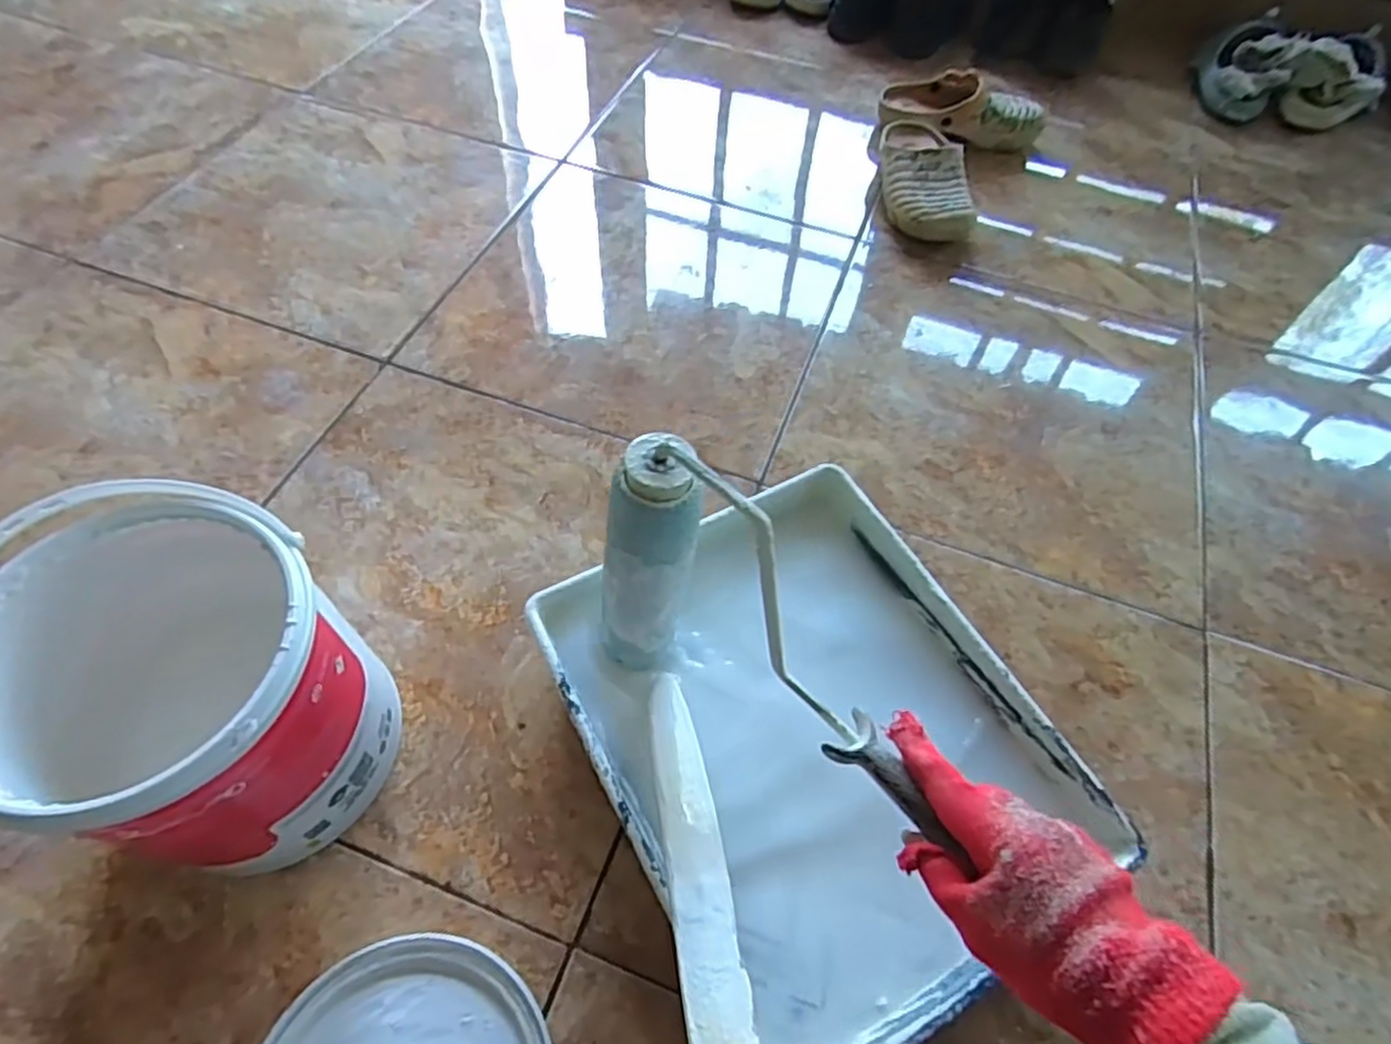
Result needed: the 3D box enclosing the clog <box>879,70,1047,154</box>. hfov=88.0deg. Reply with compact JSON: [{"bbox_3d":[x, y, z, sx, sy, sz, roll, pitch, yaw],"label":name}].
[{"bbox_3d":[0.366,-0.558,0.991,0.222,0.074,0.097,13,57,5],"label":"clog"}]

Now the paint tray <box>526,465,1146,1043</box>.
[{"bbox_3d":[0.082,0.149,0.514,0.281,0.074,0.337,-25,62,-18],"label":"paint tray"}]

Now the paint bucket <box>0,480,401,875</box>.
[{"bbox_3d":[-0.305,0.107,0.448,0.184,0.195,0.172,1,57,-2],"label":"paint bucket"}]

